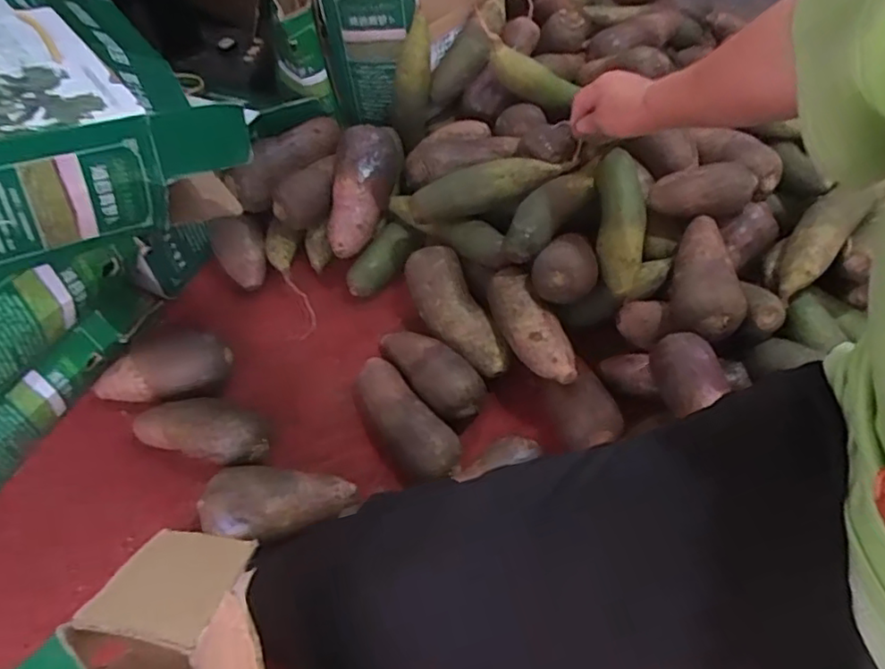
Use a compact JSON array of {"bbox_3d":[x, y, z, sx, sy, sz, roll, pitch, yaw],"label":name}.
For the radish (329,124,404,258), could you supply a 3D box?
[{"bbox_3d":[-0.111,-0.208,0.858,0.079,0.062,0.211,11,70,9],"label":"radish"}]

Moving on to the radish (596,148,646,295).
[{"bbox_3d":[0.218,-0.141,0.760,0.056,0.051,0.182,6,56,5],"label":"radish"}]

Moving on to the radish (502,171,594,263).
[{"bbox_3d":[0.125,-0.157,0.761,0.053,0.043,0.169,30,61,20],"label":"radish"}]

